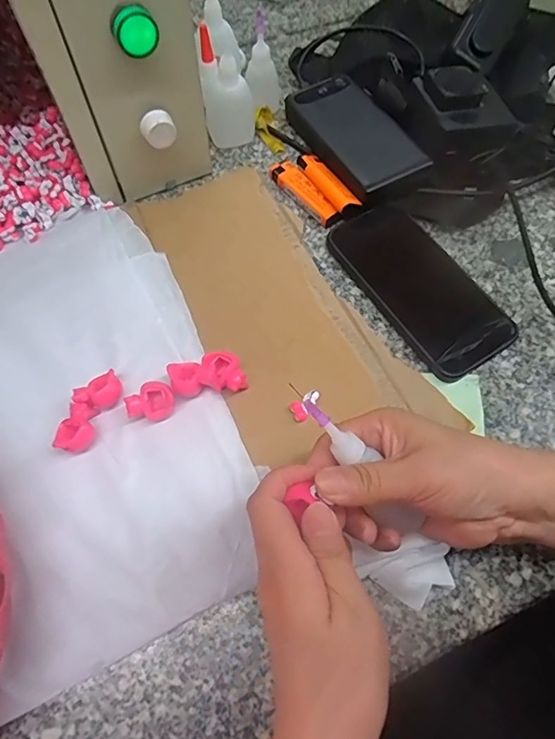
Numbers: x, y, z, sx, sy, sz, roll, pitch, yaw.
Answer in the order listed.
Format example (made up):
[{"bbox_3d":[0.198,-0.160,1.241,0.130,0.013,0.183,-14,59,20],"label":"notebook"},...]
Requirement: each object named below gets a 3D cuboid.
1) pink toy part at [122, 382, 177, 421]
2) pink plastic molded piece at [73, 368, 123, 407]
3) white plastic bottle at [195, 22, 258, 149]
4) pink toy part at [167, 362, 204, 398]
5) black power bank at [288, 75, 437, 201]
[{"bbox_3d":[-0.085,0.024,0.322,0.025,0.017,0.030,42,71,14],"label":"pink toy part"},{"bbox_3d":[-0.121,0.017,0.324,0.030,0.017,0.023,-30,72,-14],"label":"pink plastic molded piece"},{"bbox_3d":[-0.046,-0.256,0.437,0.047,0.079,0.045,-8,66,-6],"label":"white plastic bottle"},{"bbox_3d":[-0.063,0.008,0.328,0.020,0.018,0.026,-13,68,-8],"label":"pink toy part"},{"bbox_3d":[0.071,-0.222,0.439,0.070,0.025,0.149,-25,70,-12],"label":"black power bank"}]

